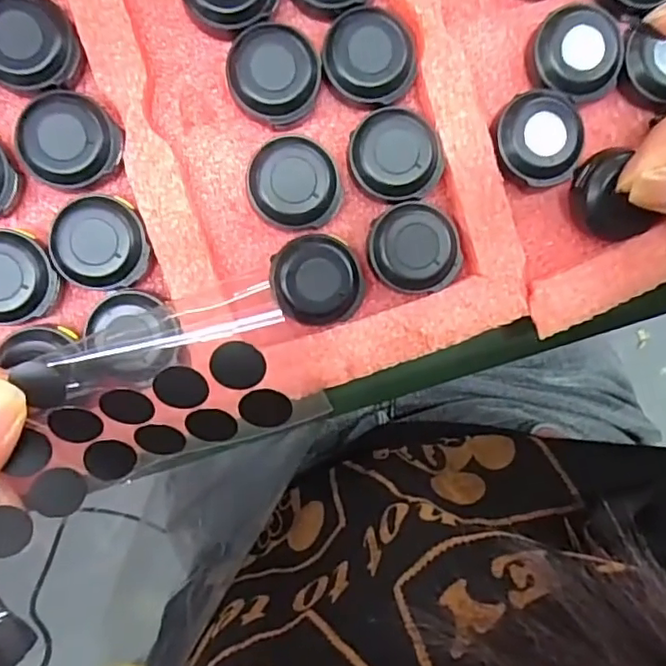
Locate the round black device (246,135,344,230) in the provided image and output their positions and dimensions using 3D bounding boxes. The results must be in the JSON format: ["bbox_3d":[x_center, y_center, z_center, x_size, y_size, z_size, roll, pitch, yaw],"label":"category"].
[{"bbox_3d":[-0.013,-0.048,0.196,0.028,0.011,0.028,-1,96,-6],"label":"round black device"}]

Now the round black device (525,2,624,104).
[{"bbox_3d":[0.079,-0.090,0.198,0.026,0.017,0.028,-1,96,-6],"label":"round black device"}]

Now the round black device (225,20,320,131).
[{"bbox_3d":[-0.019,-0.082,0.193,0.028,0.012,0.030,-1,96,-6],"label":"round black device"}]

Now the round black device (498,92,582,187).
[{"bbox_3d":[0.066,-0.064,0.199,0.027,0.012,0.030,-5,96,-5],"label":"round black device"}]

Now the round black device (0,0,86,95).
[{"bbox_3d":[-0.093,-0.088,0.184,0.031,0.010,0.028,42,90,-8],"label":"round black device"}]

